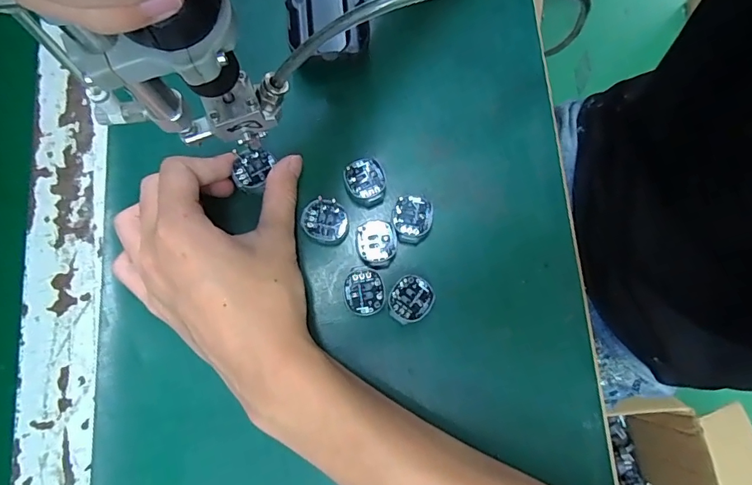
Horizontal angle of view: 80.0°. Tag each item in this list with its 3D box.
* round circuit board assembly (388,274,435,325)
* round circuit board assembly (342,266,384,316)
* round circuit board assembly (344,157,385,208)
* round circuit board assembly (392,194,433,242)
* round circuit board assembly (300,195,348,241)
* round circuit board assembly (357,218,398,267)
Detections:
[{"bbox_3d":[0.020,0.034,0.266,0.024,0.004,0.028,34,81,6],"label":"round circuit board assembly"},{"bbox_3d":[-0.007,0.029,0.266,0.023,0.004,0.027,-11,80,-3],"label":"round circuit board assembly"},{"bbox_3d":[-0.006,-0.038,0.281,0.024,0.005,0.031,-17,80,-4],"label":"round circuit board assembly"},{"bbox_3d":[0.022,-0.015,0.276,0.024,0.004,0.029,7,79,1],"label":"round circuit board assembly"},{"bbox_3d":[-0.032,-0.014,0.274,0.025,0.004,0.027,0,79,-1],"label":"round circuit board assembly"},{"bbox_3d":[0.000,0.000,0.271,0.024,0.004,0.029,1,79,-1],"label":"round circuit board assembly"}]

